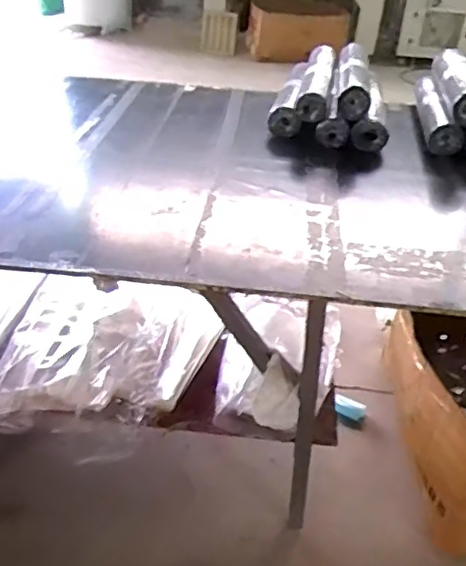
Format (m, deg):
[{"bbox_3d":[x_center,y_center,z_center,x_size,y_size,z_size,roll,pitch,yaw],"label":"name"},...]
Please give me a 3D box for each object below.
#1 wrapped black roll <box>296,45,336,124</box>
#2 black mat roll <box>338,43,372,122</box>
[{"bbox_3d":[0.251,-0.606,1.741,0.081,0.087,0.447,10,34,5],"label":"wrapped black roll"},{"bbox_3d":[0.353,-0.592,1.703,0.091,0.102,0.381,9,34,4],"label":"black mat roll"}]

